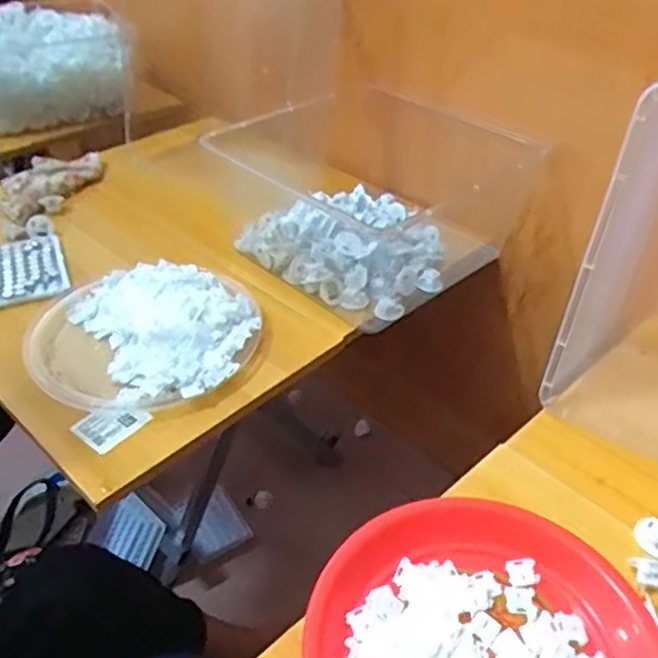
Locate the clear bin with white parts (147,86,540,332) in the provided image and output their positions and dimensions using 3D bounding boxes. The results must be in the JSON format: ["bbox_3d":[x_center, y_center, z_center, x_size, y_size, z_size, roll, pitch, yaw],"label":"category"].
[{"bbox_3d":[0.029,-0.186,0.846,0.301,0.149,0.366,-25,46,-27],"label":"clear bin with white parts"}]

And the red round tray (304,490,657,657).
[{"bbox_3d":[0.105,0.207,0.440,0.230,0.022,0.218,0,40,0],"label":"red round tray"}]

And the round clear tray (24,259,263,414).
[{"bbox_3d":[-0.194,0.002,0.694,0.218,0.052,0.230,0,40,0],"label":"round clear tray"}]

